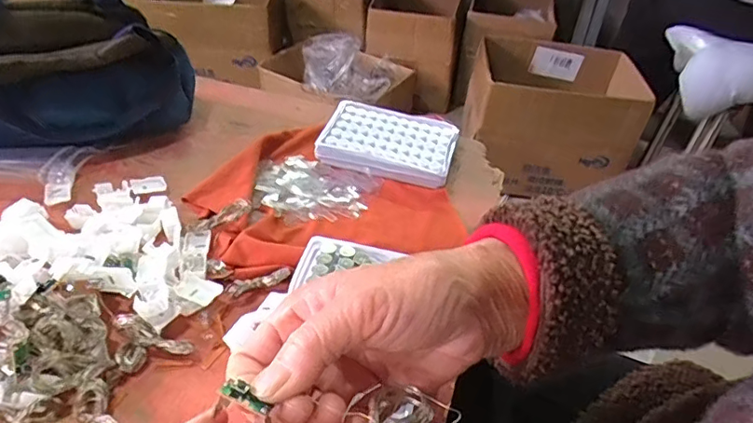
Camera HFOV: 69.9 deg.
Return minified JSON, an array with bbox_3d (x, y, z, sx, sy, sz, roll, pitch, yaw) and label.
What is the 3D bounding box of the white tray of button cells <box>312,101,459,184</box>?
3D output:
[{"bbox_3d":[0.012,-0.070,0.549,0.131,0.030,0.094,12,39,9],"label":"white tray of button cells"}]

